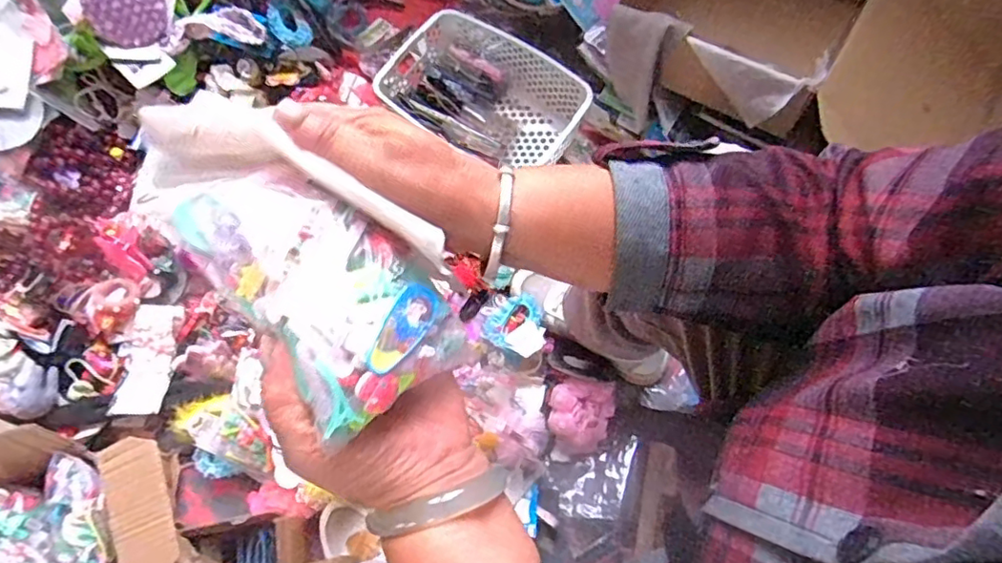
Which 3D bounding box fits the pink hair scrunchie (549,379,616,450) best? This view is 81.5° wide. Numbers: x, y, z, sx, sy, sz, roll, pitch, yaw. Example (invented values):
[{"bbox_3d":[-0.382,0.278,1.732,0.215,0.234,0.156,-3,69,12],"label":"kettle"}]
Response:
[{"bbox_3d":[0.106,0.177,0.771,0.086,0.044,0.089,6,71,1],"label":"pink hair scrunchie"}]

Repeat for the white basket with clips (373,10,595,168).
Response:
[{"bbox_3d":[-0.039,-0.286,0.905,0.316,0.089,0.193,34,73,10],"label":"white basket with clips"}]

